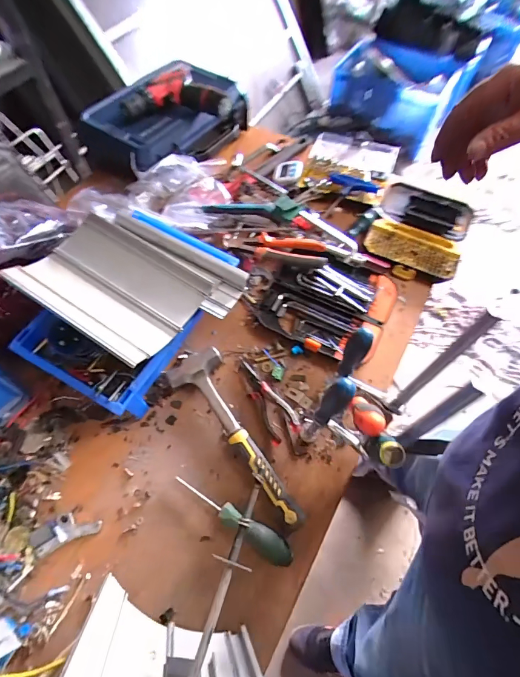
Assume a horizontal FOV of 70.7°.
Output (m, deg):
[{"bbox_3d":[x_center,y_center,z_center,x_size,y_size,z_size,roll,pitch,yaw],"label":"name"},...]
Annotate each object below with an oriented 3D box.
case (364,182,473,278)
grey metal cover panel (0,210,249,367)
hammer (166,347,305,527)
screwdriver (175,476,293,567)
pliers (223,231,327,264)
[{"bbox_3d":[0.329,-0.232,0.755,0.179,0.034,0.200,22,63,12],"label":"case"},{"bbox_3d":[-0.185,-0.099,0.567,0.277,0.053,0.251,30,65,16],"label":"grey metal cover panel"},{"bbox_3d":[-0.036,0.143,0.556,0.093,0.043,0.304,-30,65,-16],"label":"hammer"},{"bbox_3d":[-0.037,0.246,0.511,0.186,0.030,0.032,32,65,17],"label":"screwdriver"},{"bbox_3d":[0.030,-0.178,0.707,0.193,0.029,0.058,8,61,4],"label":"pliers"}]

